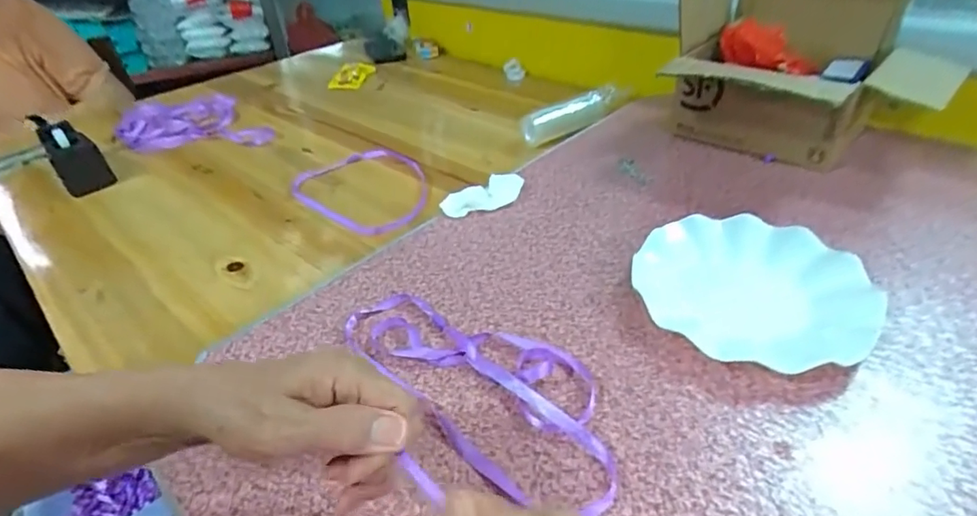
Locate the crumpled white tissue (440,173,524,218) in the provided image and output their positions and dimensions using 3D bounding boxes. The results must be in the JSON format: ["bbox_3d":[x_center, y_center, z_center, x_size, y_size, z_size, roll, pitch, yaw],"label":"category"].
[{"bbox_3d":[-0.006,-0.073,0.594,0.098,0.025,0.034,-25,42,-21],"label":"crumpled white tissue"}]

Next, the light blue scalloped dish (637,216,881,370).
[{"bbox_3d":[0.222,0.025,0.436,0.179,0.025,0.179,-4,39,3],"label":"light blue scalloped dish"}]

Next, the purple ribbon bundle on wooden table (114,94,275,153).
[{"bbox_3d":[-0.556,-0.245,0.938,0.211,0.030,0.346,-30,44,-26],"label":"purple ribbon bundle on wooden table"}]

